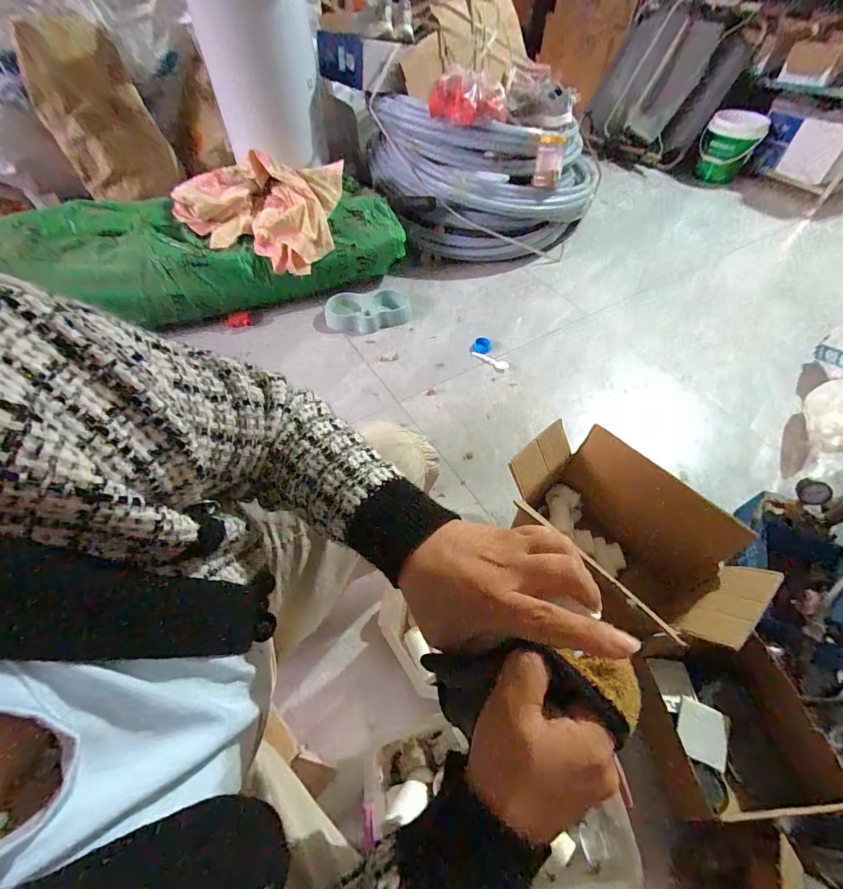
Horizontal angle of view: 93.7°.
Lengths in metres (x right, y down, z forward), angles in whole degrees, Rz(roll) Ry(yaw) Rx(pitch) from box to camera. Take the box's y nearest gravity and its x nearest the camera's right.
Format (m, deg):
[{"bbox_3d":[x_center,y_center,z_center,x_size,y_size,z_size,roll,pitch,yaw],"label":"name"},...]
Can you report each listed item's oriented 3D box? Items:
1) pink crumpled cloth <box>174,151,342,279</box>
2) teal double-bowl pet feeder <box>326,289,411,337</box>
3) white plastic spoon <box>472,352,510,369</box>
[{"bbox_3d":[-0.482,-0.714,1.226,0.504,0.105,0.367,-10,96,-9],"label":"pink crumpled cloth"},{"bbox_3d":[-0.176,-0.440,1.339,0.289,0.083,0.125,-11,53,-10],"label":"teal double-bowl pet feeder"},{"bbox_3d":[0.223,-0.271,1.282,0.121,0.011,0.039,16,53,11],"label":"white plastic spoon"}]

